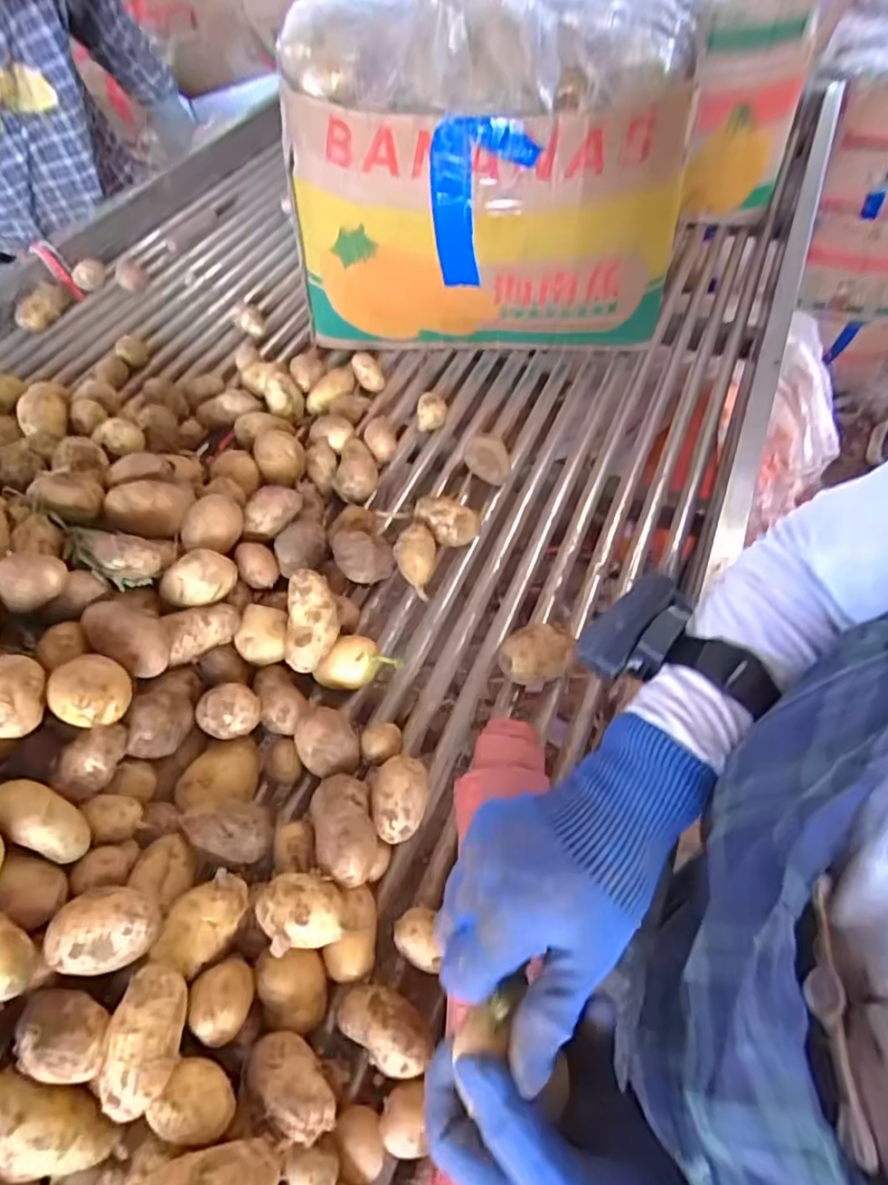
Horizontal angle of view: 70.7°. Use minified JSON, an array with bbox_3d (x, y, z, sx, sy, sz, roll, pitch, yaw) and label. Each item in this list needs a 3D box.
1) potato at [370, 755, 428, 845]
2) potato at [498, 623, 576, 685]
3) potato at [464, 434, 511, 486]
[{"bbox_3d":[-0.032,0.153,0.462,0.039,0.031,0.057,1,52,2],"label":"potato"},{"bbox_3d":[0.077,0.056,0.522,0.058,0.044,0.046,11,53,10],"label":"potato"},{"bbox_3d":[0.046,-0.138,0.659,0.046,0.040,0.043,-1,52,1],"label":"potato"}]

